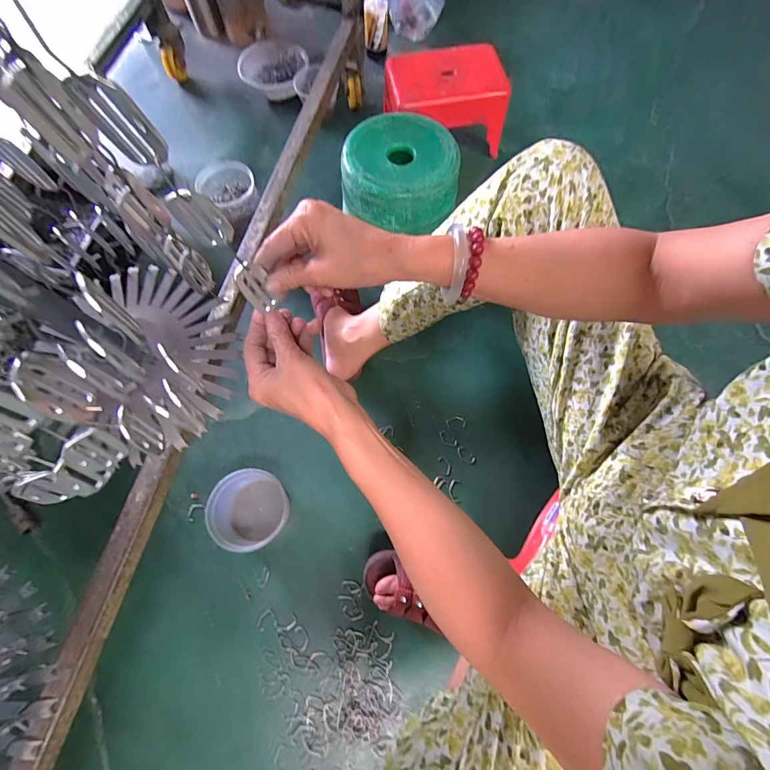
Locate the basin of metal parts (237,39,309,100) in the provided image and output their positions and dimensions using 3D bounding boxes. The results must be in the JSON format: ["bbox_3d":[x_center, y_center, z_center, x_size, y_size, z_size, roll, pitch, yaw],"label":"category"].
[{"bbox_3d":[-0.261,-0.753,0.907,0.140,0.065,0.153,0,73,0],"label":"basin of metal parts"}]

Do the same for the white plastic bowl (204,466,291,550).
[{"bbox_3d":[-0.210,0.195,0.592,0.112,0.068,0.113,0,73,0],"label":"white plastic bowl"}]

